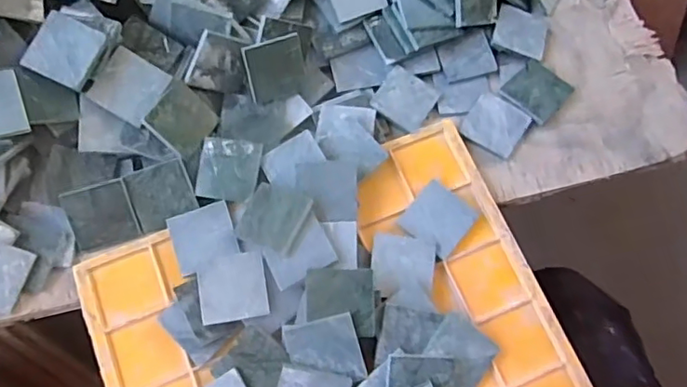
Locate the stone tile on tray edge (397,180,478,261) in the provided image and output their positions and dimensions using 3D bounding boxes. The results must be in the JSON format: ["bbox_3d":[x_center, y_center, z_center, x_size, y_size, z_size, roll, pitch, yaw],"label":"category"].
[{"bbox_3d":[0.079,0.019,0.480,0.049,0.006,0.052,35,70,16],"label":"stone tile on tray edge"}]

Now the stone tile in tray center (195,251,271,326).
[{"bbox_3d":[-0.086,0.073,0.454,0.051,0.004,0.050,-8,75,-10],"label":"stone tile in tray center"}]

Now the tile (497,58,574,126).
[{"bbox_3d":[0.176,-0.094,0.533,0.050,0.008,0.050,-41,71,-17],"label":"tile"}]

